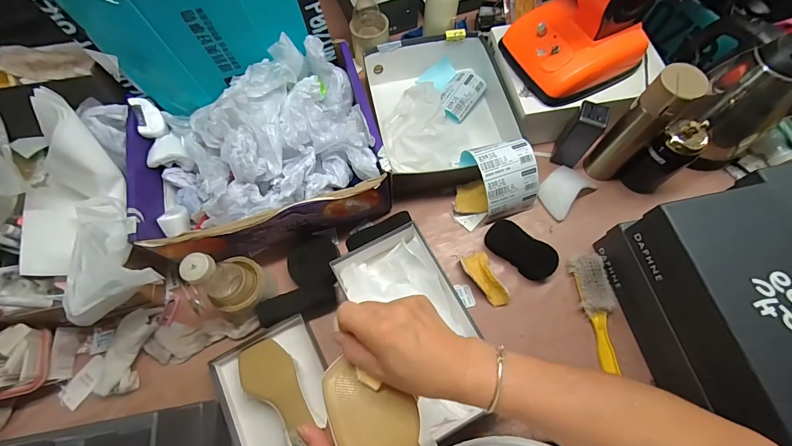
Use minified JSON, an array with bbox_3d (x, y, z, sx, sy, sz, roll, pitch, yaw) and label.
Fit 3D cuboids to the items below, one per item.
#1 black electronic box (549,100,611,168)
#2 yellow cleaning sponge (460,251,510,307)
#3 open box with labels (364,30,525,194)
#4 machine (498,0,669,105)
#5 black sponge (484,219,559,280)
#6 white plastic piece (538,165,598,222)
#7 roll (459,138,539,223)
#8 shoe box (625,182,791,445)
[{"bbox_3d":[0.341,-0.162,0.661,0.052,0.126,0.056,26,71,12],"label":"black electronic box"},{"bbox_3d":[0.155,0.099,0.619,0.050,0.028,0.101,-21,69,-6],"label":"yellow cleaning sponge"},{"bbox_3d":[0.088,-0.241,0.738,0.252,0.105,0.361,-11,68,-3],"label":"open box with labels"},{"bbox_3d":[0.321,-0.349,0.578,0.207,0.204,0.175,-21,69,-7],"label":"machine"},{"bbox_3d":[0.226,0.047,0.636,0.130,0.030,0.057,37,74,15],"label":"black sponge"},{"bbox_3d":[0.325,-0.064,0.675,0.078,0.037,0.106,42,75,17],"label":"white plastic piece"},{"bbox_3d":[0.194,-0.090,0.652,0.105,0.090,0.135,-22,69,-7],"label":"roll"},{"bbox_3d":[0.464,0.108,0.460,0.179,0.096,0.294,-13,68,-4],"label":"shoe box"}]

